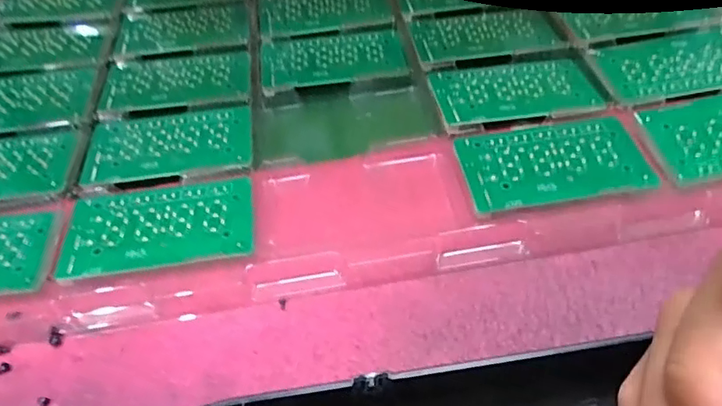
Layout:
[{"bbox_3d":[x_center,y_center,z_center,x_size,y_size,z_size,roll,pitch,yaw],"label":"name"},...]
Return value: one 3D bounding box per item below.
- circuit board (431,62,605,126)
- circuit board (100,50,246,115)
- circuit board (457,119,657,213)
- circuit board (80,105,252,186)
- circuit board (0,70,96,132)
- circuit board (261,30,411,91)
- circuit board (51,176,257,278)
[{"bbox_3d":[0.103,-0.077,0.368,0.104,0.004,0.057,-7,47,-4],"label":"circuit board"},{"bbox_3d":[-0.136,-0.091,0.407,0.102,0.004,0.059,-7,52,0],"label":"circuit board"},{"bbox_3d":[0.114,-0.024,0.324,0.104,0.006,0.060,-8,52,-1],"label":"circuit board"},{"bbox_3d":[-0.126,-0.039,0.358,0.104,0.005,0.058,-9,52,-2],"label":"circuit board"},{"bbox_3d":[-0.251,-0.074,0.403,0.097,0.007,0.060,-8,54,-5],"label":"circuit board"},{"bbox_3d":[-0.022,-0.113,0.415,0.106,0.004,0.060,-10,52,-2],"label":"circuit board"},{"bbox_3d":[-0.116,0.012,0.315,0.104,0.006,0.057,-8,52,-1],"label":"circuit board"}]

